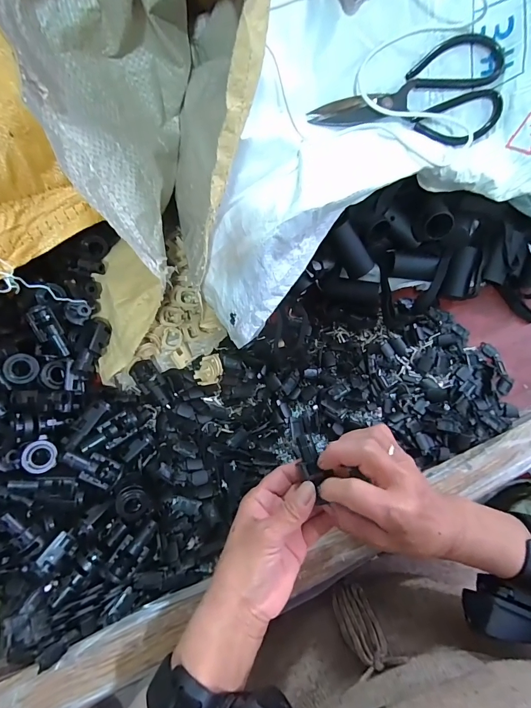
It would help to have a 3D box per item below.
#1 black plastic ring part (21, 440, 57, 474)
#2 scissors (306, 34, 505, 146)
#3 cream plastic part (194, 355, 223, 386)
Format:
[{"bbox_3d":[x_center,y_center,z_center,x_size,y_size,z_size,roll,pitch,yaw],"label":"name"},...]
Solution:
[{"bbox_3d":[-0.197,0.091,0.312,0.026,0.007,0.027,-3,94,-46],"label":"black plastic ring part"},{"bbox_3d":[0.161,-0.263,0.394,0.197,0.018,0.098,-22,104,7],"label":"scissors"},{"bbox_3d":[-0.059,0.017,0.385,0.034,0.016,0.029,-22,82,24],"label":"cream plastic part"}]

